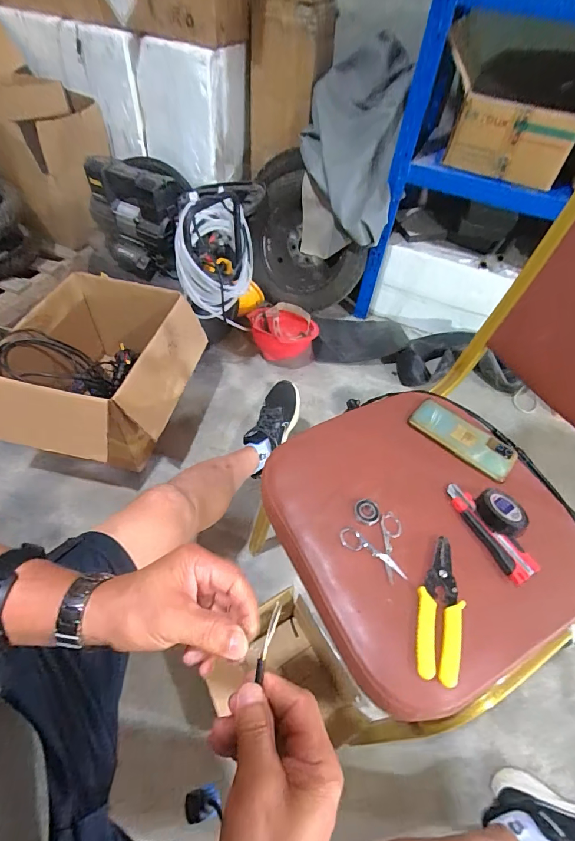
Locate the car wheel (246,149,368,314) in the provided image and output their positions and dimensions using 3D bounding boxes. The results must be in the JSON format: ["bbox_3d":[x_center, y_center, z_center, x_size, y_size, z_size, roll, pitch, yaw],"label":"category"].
[{"bbox_3d":[0.051,-0.624,1.410,0.469,0.430,0.230,27,55,15],"label":"car wheel"}]

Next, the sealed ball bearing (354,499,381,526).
[{"bbox_3d":[0.106,0.121,0.514,0.033,0.007,0.033,8,51,1],"label":"sealed ball bearing"}]

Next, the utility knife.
[{"bbox_3d":[0.264,0.141,0.513,0.040,0.012,0.141,-17,55,-18],"label":"utility knife"}]

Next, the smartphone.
[{"bbox_3d":[0.275,0.026,0.614,0.162,0.005,0.075,34,56,20],"label":"smartphone"}]

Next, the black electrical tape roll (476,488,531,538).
[{"bbox_3d":[0.290,0.124,0.525,0.054,0.021,0.063,-16,55,-17],"label":"black electrical tape roll"}]

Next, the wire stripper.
[{"bbox_3d":[0.176,0.213,0.453,0.048,0.008,0.158,14,52,6],"label":"wire stripper"}]

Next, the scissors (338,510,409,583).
[{"bbox_3d":[0.119,0.159,0.486,0.084,0.009,0.079,3,52,-3],"label":"scissors"}]

